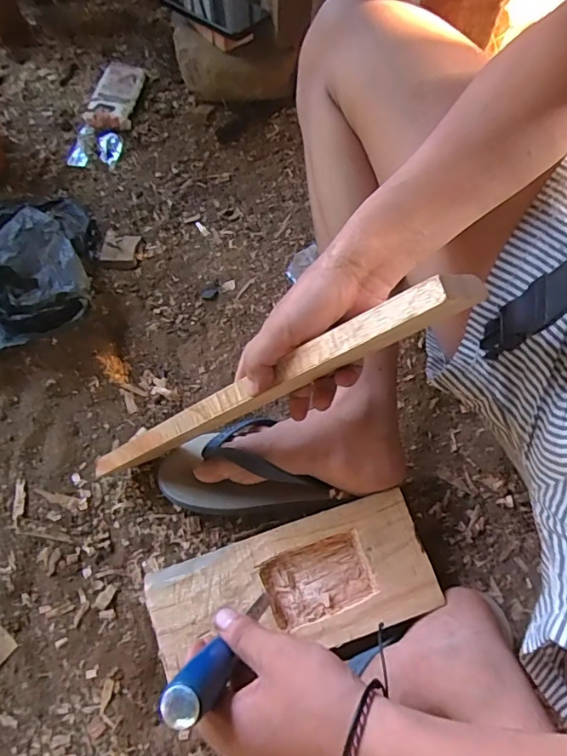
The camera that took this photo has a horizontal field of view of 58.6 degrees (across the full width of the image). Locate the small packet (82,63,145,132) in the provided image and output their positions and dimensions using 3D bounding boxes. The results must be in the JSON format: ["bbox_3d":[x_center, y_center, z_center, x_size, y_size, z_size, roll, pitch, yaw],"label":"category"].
[{"bbox_3d":[-0.262,-0.436,0.785,0.070,0.022,0.124,7,67,2],"label":"small packet"}]

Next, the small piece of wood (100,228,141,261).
[{"bbox_3d":[-0.227,-0.183,0.699,0.049,0.007,0.047,5,66,1],"label":"small piece of wood"}]

